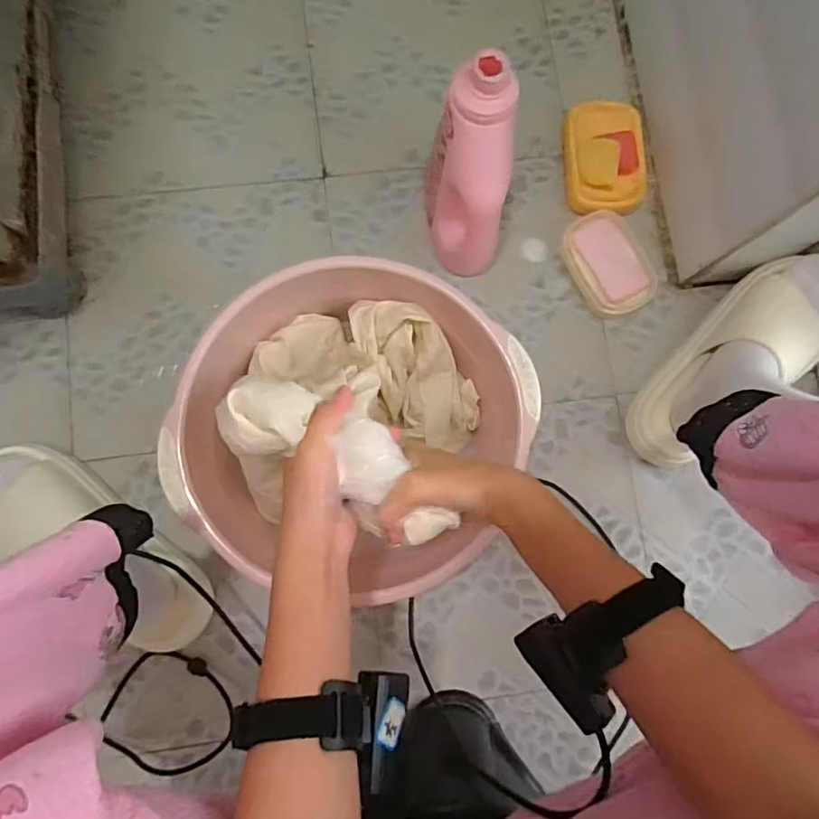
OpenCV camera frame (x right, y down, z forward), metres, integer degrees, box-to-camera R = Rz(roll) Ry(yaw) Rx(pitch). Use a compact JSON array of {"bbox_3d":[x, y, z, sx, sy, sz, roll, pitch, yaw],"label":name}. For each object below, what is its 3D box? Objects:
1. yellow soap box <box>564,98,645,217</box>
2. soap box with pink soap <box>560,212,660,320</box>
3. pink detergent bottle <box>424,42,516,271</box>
[{"bbox_3d":[0.232,-0.297,0.663,0.087,0.036,0.124,-4,82,-2],"label":"yellow soap box"},{"bbox_3d":[0.234,-0.170,0.653,0.089,0.023,0.119,-28,84,-5],"label":"soap box with pink soap"},{"bbox_3d":[0.059,-0.227,0.550,0.078,0.222,0.057,3,60,-1],"label":"pink detergent bottle"}]

